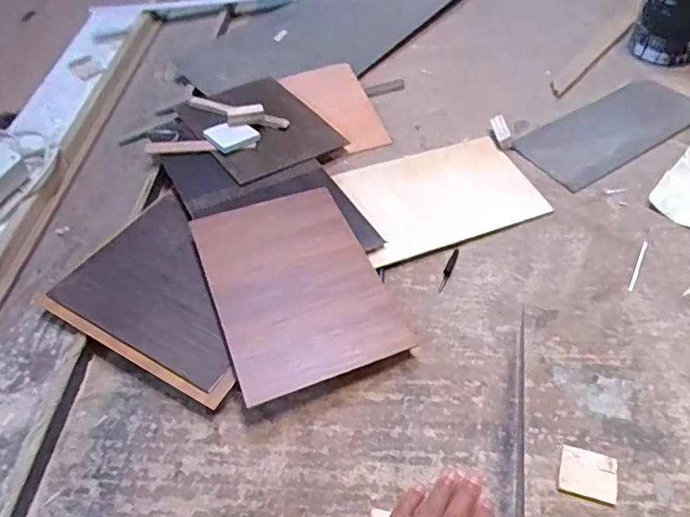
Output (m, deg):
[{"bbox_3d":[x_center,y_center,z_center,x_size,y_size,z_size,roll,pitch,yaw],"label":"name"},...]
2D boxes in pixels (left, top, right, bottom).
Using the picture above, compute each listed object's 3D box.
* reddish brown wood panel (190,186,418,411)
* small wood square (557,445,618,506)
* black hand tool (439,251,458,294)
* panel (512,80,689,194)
[{"bbox_3d":[-0.059,0.023,0.618,0.180,0.012,0.254,-17,53,-17],"label":"reddish brown wood panel"},{"bbox_3d":[0.214,0.190,0.482,0.047,0.007,0.042,12,53,15],"label":"small wood square"},{"bbox_3d":[0.121,0.014,0.638,0.009,0.004,0.065,19,55,19],"label":"black hand tool"},{"bbox_3d":[0.382,-0.185,0.781,0.283,0.008,0.121,-28,54,-17],"label":"panel"}]

